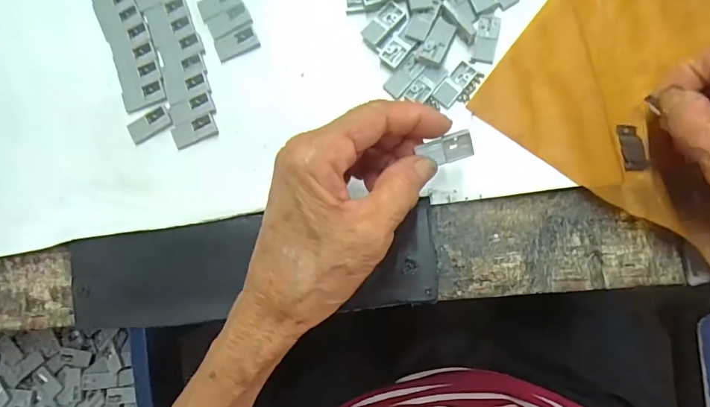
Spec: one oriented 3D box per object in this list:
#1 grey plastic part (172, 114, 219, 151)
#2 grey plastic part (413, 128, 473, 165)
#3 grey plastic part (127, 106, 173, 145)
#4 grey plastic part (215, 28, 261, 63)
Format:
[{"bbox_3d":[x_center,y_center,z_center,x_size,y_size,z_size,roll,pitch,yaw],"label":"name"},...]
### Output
[{"bbox_3d":[-0.100,-0.045,0.269,0.028,0.004,0.013,-20,85,2],"label":"grey plastic part"},{"bbox_3d":[0.044,-0.026,0.209,0.025,0.006,0.013,-16,85,2],"label":"grey plastic part"},{"bbox_3d":[-0.129,-0.049,0.269,0.028,0.004,0.013,-29,84,1],"label":"grey plastic part"},{"bbox_3d":[-0.075,-0.101,0.272,0.027,0.004,0.015,-20,85,2],"label":"grey plastic part"}]

